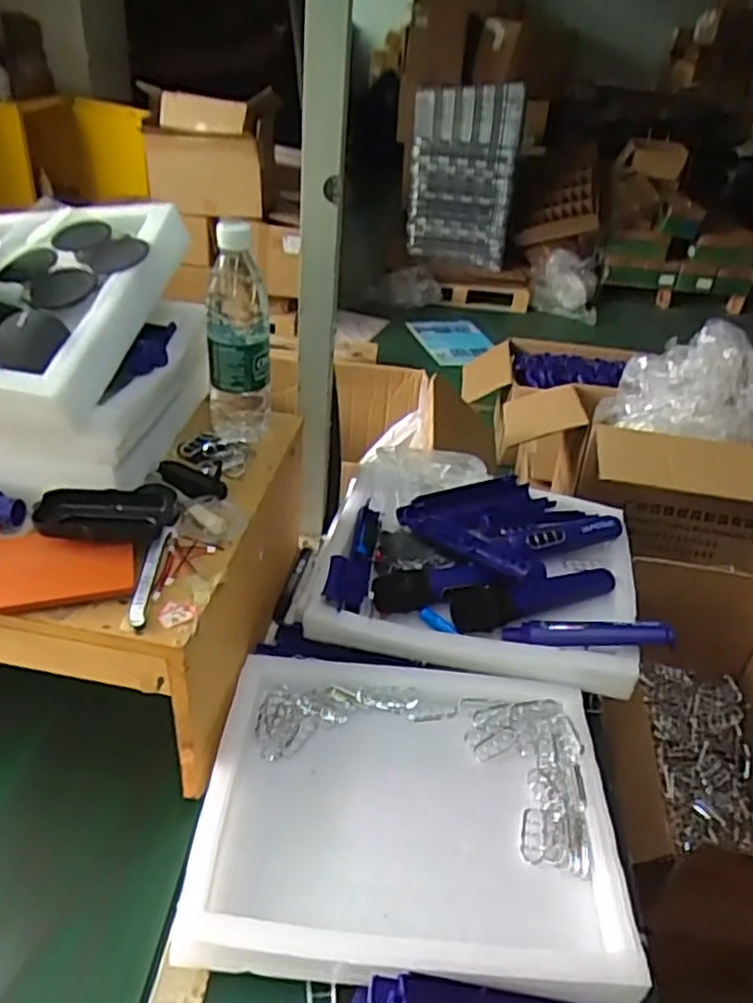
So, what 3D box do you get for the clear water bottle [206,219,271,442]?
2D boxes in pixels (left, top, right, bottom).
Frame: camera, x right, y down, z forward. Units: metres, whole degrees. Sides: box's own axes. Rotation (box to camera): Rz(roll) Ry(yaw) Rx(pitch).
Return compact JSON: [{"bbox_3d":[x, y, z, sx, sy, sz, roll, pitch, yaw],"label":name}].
[{"bbox_3d":[-0.144,-0.170,0.757,0.065,0.218,0.055,-1,35,-10],"label":"clear water bottle"}]

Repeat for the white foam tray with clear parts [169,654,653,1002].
[{"bbox_3d":[0.029,0.277,0.647,0.346,0.063,0.282,4,33,-1],"label":"white foam tray with clear parts"}]

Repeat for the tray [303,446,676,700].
[{"bbox_3d":[0.126,0.066,0.865,0.379,0.076,0.301,10,34,8],"label":"tray"}]

